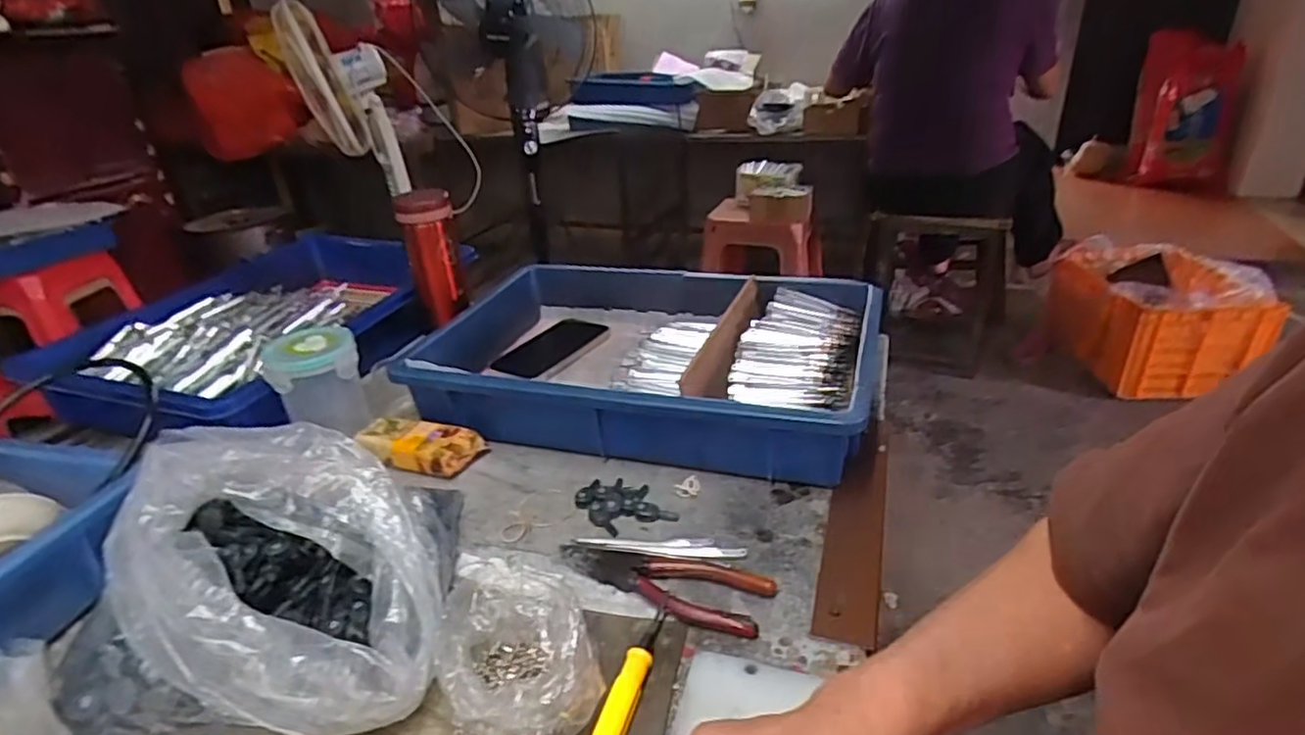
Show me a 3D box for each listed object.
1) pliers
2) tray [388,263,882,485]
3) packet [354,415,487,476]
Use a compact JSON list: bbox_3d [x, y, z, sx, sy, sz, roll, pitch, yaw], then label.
[{"bbox_3d":[0.006,0.143,0.465,0.148,0.010,0.047,9,30,23],"label":"pliers"},{"bbox_3d":[-0.006,-0.012,0.688,0.429,0.091,0.279,6,29,18],"label":"tray"},{"bbox_3d":[-0.213,0.071,0.615,0.106,0.030,0.045,6,29,17],"label":"packet"}]

